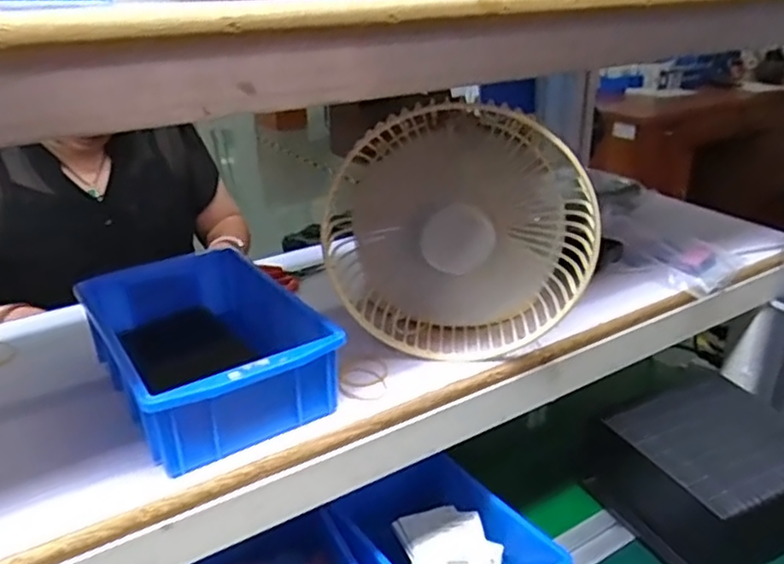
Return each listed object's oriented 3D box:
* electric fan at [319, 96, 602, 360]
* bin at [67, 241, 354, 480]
[{"bbox_3d":[0.051,-0.036,0.519,0.200,0.186,0.081,1,25,6],"label":"electric fan"},{"bbox_3d":[-0.139,0.045,0.488,0.127,0.065,0.203,-17,29,-30],"label":"bin"}]

